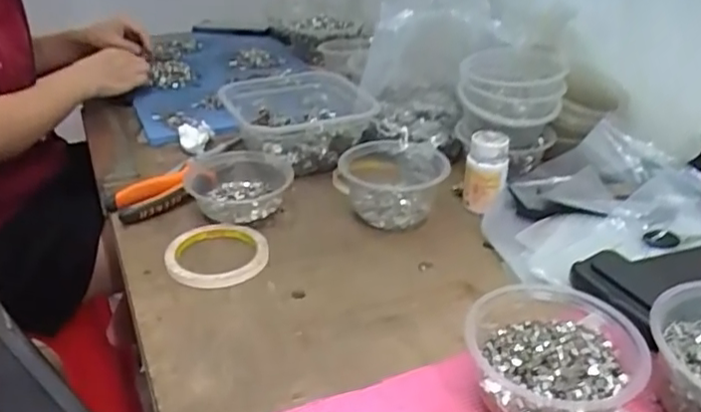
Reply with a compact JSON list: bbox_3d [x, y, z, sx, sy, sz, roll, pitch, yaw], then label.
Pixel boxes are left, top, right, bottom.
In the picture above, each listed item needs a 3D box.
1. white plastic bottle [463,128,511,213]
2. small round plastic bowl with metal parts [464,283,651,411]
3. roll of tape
[{"bbox_3d":[0.148,-0.039,0.686,0.043,0.074,0.041,19,34,28],"label":"white plastic bottle"},{"bbox_3d":[0.141,0.108,0.434,0.107,0.068,0.115,1,30,0],"label":"small round plastic bowl with metal parts"},{"bbox_3d":[-0.131,0.045,0.618,0.096,0.017,0.096,1,30,0],"label":"roll of tape"}]

